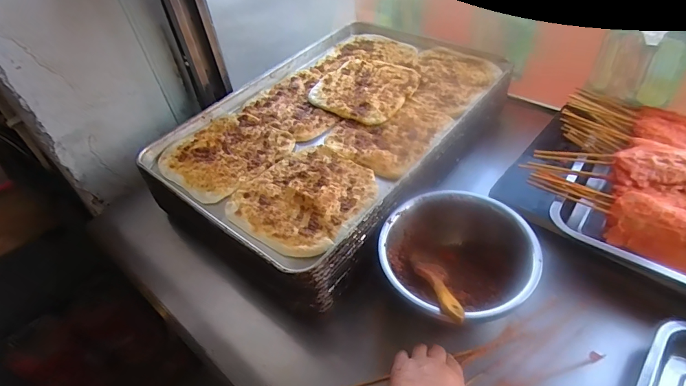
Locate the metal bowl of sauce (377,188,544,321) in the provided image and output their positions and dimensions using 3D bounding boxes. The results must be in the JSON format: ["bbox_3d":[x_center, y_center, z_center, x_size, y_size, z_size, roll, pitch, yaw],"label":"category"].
[{"bbox_3d":[0.139,0.082,0.535,0.182,0.082,0.176,-3,45,3],"label":"metal bowl of sauce"}]

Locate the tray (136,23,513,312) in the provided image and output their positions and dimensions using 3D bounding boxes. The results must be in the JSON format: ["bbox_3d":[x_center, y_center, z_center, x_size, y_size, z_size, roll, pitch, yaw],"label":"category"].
[{"bbox_3d":[-0.005,-0.108,0.762,0.416,0.133,0.599,29,54,30],"label":"tray"}]

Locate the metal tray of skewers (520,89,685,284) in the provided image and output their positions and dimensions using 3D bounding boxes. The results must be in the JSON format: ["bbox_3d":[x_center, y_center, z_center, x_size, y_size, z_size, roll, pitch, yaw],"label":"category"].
[{"bbox_3d":[0.457,-0.030,0.592,0.308,0.075,0.332,30,55,30],"label":"metal tray of skewers"}]

